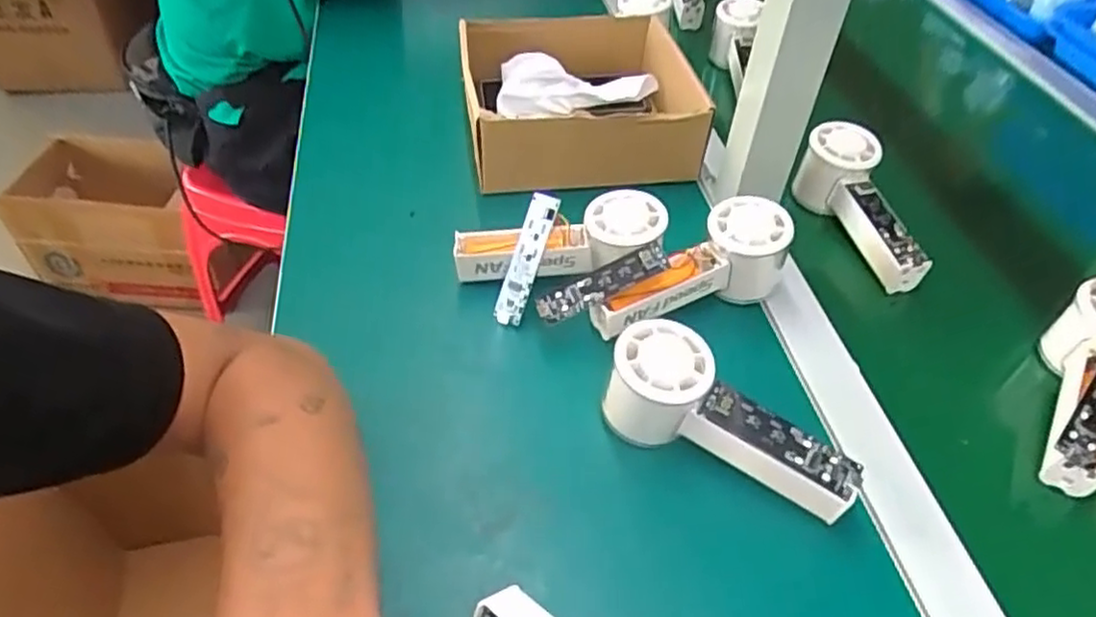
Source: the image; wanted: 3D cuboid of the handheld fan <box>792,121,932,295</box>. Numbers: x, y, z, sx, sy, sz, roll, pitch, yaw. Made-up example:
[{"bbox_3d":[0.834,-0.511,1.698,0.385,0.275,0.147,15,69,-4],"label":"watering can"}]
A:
[{"bbox_3d":[0.248,-0.079,0.561,0.057,0.053,0.141,-1,48,-5],"label":"handheld fan"}]

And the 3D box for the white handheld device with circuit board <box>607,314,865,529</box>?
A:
[{"bbox_3d":[0.103,0.067,0.403,0.143,0.063,0.045,27,52,19],"label":"white handheld device with circuit board"}]

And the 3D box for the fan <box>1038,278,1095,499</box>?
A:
[{"bbox_3d":[0.342,0.043,0.446,0.053,0.055,0.145,34,55,24],"label":"fan"}]

